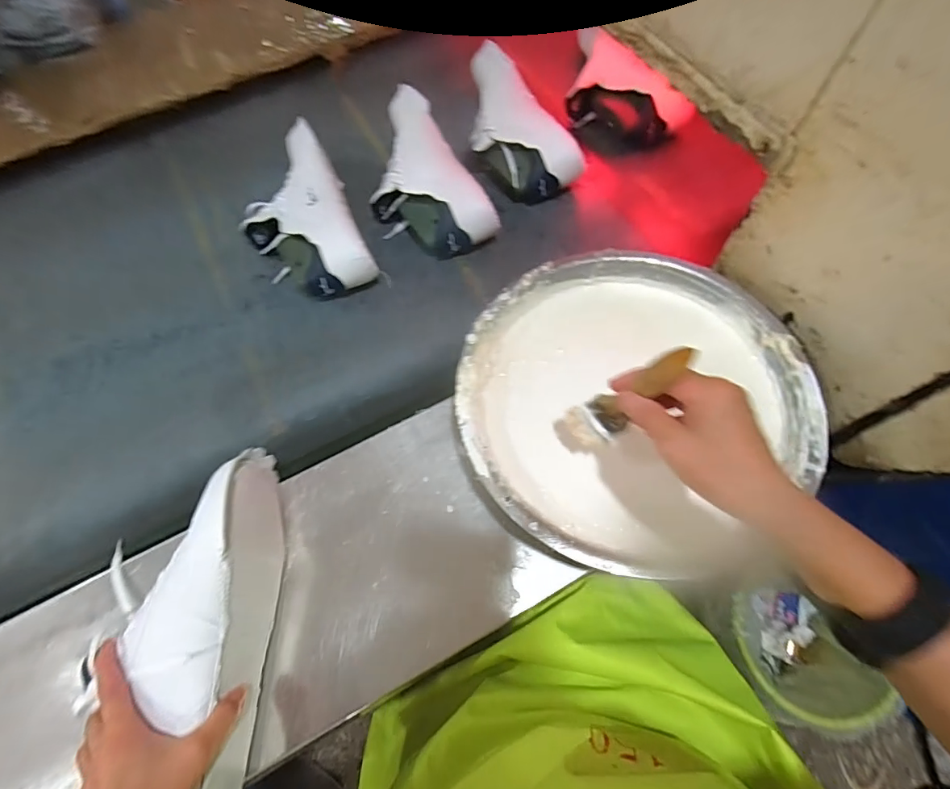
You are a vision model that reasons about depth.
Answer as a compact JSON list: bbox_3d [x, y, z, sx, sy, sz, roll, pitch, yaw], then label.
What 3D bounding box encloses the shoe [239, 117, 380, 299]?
[{"bbox_3d":[-0.243,-0.243,0.660,0.145,0.094,0.256,-28,68,-10],"label":"shoe"}]

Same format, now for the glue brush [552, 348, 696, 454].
[{"bbox_3d":[0.113,0.007,0.364,0.019,0.156,0.035,-5,66,-24],"label":"glue brush"}]

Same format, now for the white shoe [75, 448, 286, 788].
[{"bbox_3d":[-0.250,0.190,0.412,0.104,0.097,0.295,-2,66,-1],"label":"white shoe"}]

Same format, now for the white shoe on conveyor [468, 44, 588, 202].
[{"bbox_3d":[0.042,-0.411,0.716,0.116,0.089,0.269,-31,68,-11],"label":"white shoe on conveyor"}]

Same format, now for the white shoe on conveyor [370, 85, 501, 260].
[{"bbox_3d":[-0.093,-0.319,0.689,0.137,0.094,0.279,-27,68,-10],"label":"white shoe on conveyor"}]

